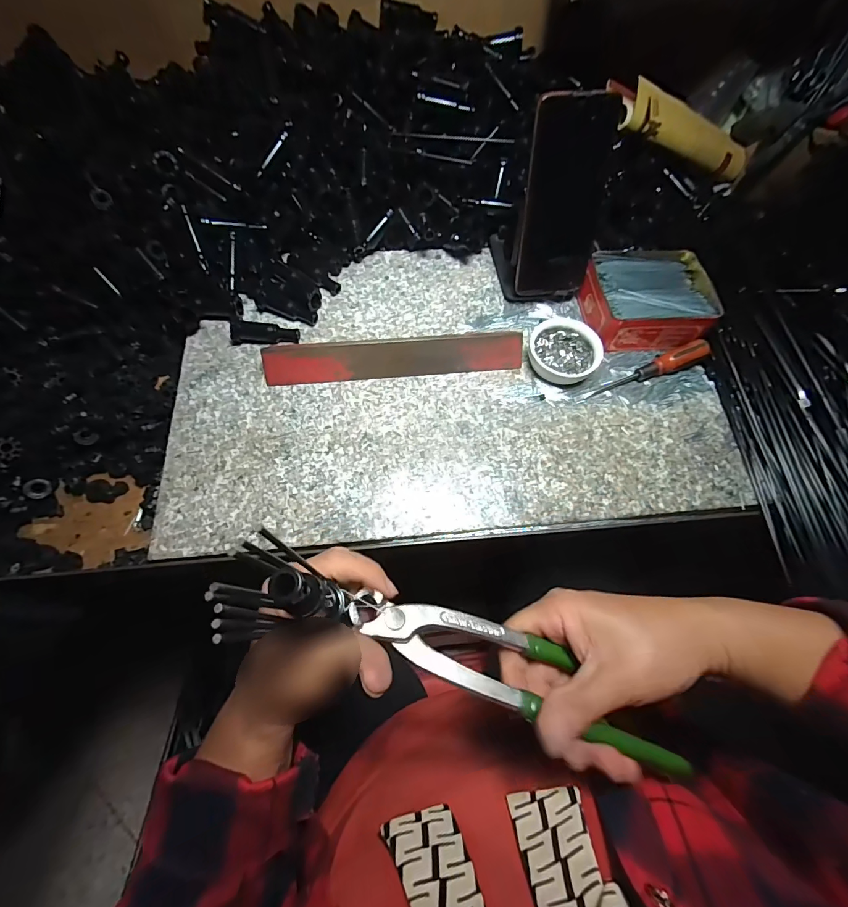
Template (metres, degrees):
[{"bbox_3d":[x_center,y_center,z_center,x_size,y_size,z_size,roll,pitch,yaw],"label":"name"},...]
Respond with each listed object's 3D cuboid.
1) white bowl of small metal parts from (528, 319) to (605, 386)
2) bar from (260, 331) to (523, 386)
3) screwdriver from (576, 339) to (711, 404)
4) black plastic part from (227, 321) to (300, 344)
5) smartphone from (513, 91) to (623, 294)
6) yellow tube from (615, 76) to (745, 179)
[{"bbox_3d":[0.143,-0.104,0.415,0.071,0.025,0.070,1,65,-2],"label":"white bowl of small metal parts"},{"bbox_3d":[-0.028,-0.098,0.405,0.256,0.024,0.033,-4,65,-4],"label":"bar"},{"bbox_3d":[0.228,-0.084,0.408,0.148,0.027,0.019,-22,68,-12],"label":"screwdriver"},{"bbox_3d":[-0.163,-0.123,0.413,0.066,0.021,0.015,0,65,-2],"label":"black plastic part"},{"bbox_3d":[0.137,-0.242,0.391,0.079,0.162,0.009,-9,41,-6],"label":"smartphone"},{"bbox_3d":[0.336,-0.403,0.508,0.213,0.042,0.045,3,63,-24],"label":"yellow tube"}]

